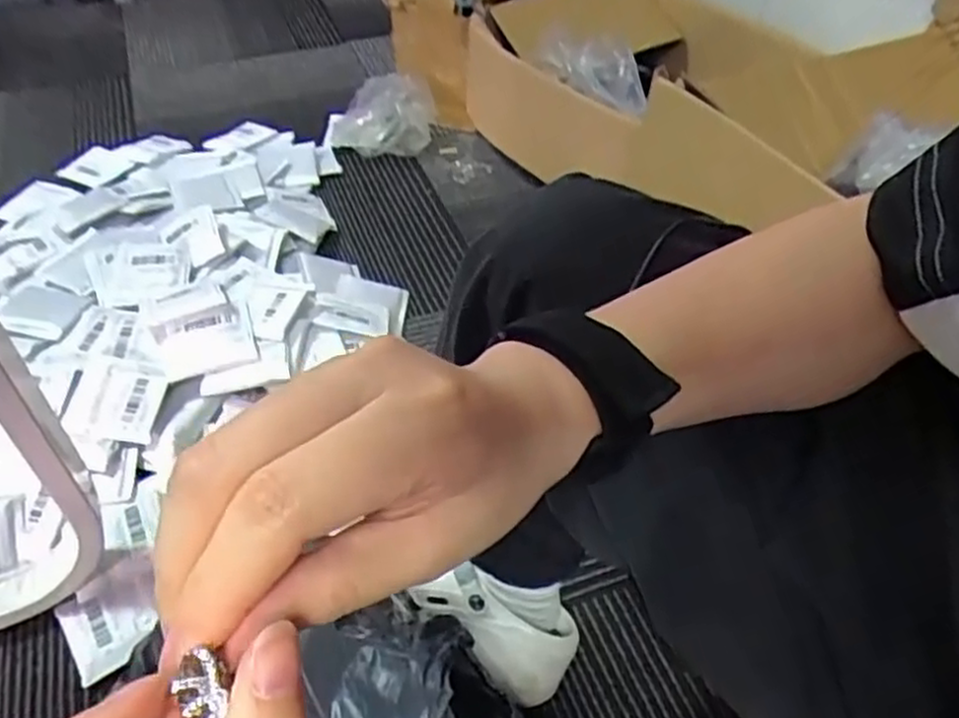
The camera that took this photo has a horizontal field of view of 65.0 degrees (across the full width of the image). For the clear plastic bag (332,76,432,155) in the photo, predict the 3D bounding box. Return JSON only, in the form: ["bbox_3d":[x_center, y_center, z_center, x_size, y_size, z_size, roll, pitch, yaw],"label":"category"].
[{"bbox_3d":[-0.187,-0.465,1.464,0.201,0.138,0.096,-3,45,-5],"label":"clear plastic bag"}]

